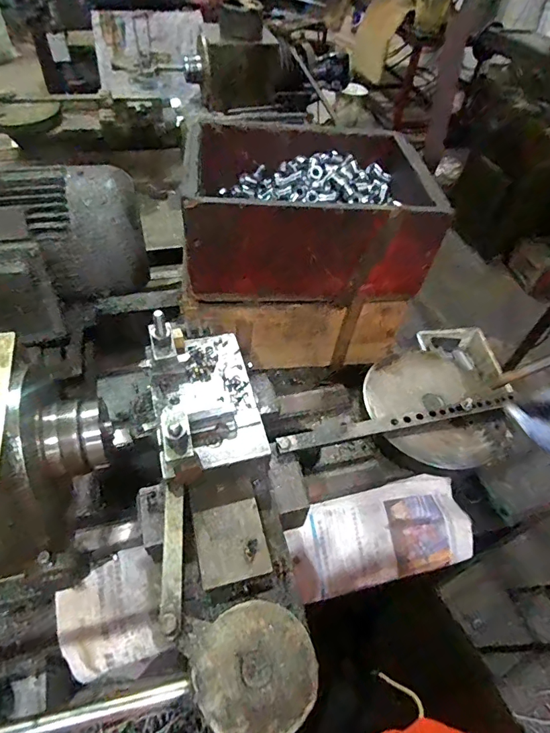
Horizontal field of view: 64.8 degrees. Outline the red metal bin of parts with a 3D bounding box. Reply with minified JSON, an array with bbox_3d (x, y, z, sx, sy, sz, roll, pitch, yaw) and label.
[{"bbox_3d":[0.041,-0.239,0.658,0.328,0.153,0.241,-2,51,-8],"label":"red metal bin of parts"}]

